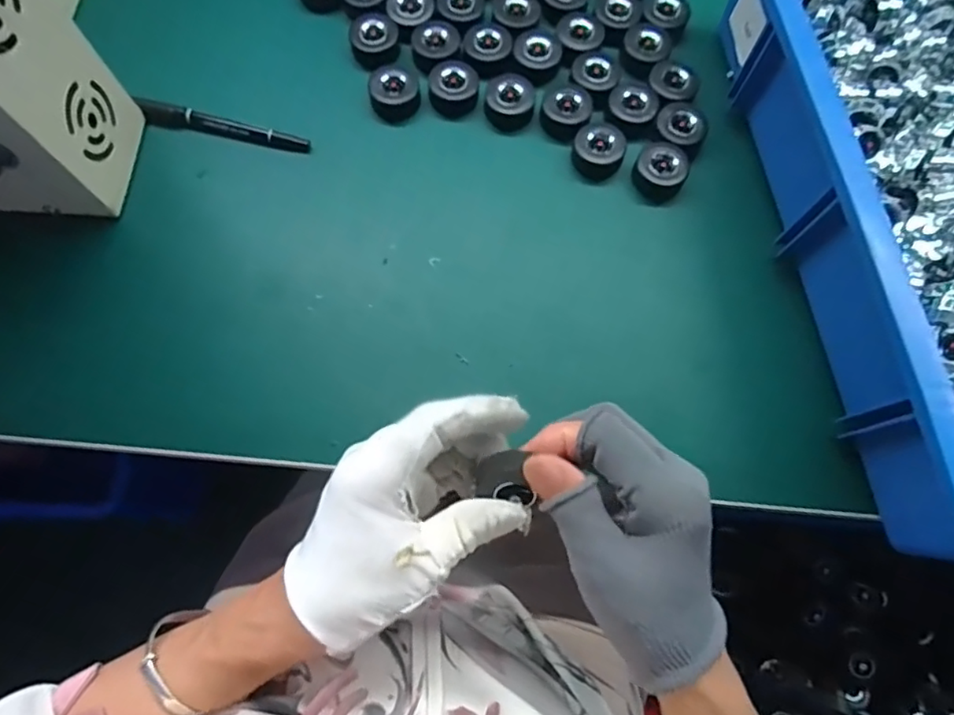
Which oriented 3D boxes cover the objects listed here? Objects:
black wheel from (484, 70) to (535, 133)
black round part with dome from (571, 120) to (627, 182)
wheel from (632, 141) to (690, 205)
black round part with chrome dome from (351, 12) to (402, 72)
[{"bbox_3d":[0.026,-0.194,0.439,0.037,0.019,0.042,22,76,5],"label":"black wheel"},{"bbox_3d":[0.090,-0.154,0.427,0.036,0.017,0.040,22,76,5],"label":"black round part with dome"},{"bbox_3d":[0.134,-0.136,0.423,0.036,0.020,0.040,21,76,5],"label":"wheel"},{"bbox_3d":[-0.079,-0.245,0.450,0.037,0.019,0.035,0,75,-1],"label":"black round part with chrome dome"}]

